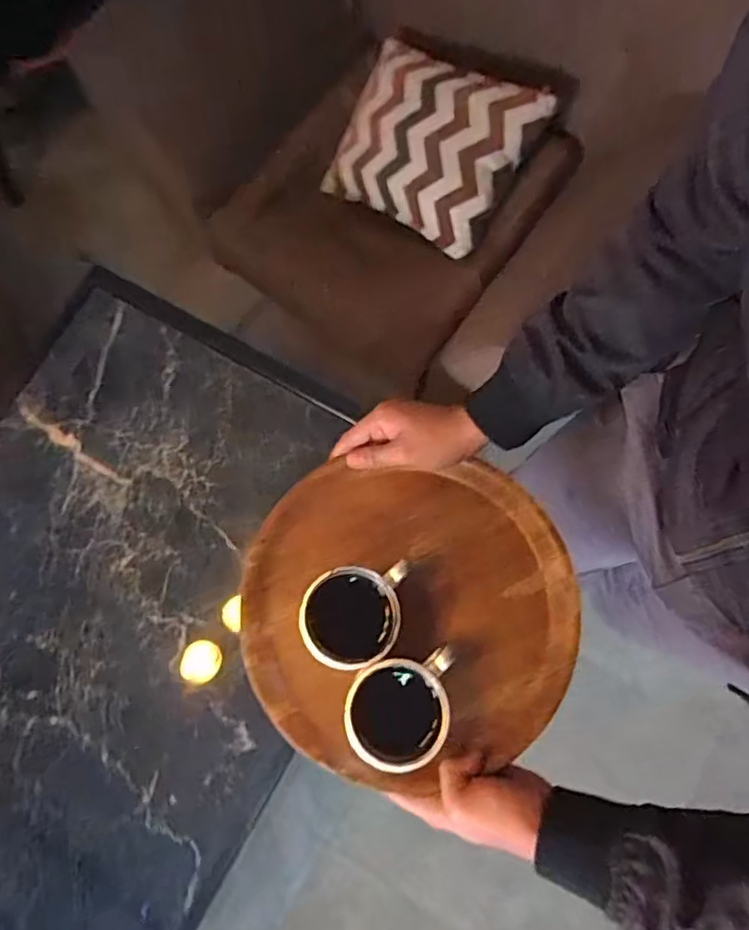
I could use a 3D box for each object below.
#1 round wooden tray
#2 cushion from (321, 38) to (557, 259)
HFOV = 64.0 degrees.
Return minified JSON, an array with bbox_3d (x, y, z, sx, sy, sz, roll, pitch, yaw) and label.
[{"bbox_3d":[0.033,0.131,0.530,0.284,0.044,0.261,0,78,1],"label":"round wooden tray"},{"bbox_3d":[0.088,-0.567,1.057,0.340,0.081,0.318,37,109,18],"label":"cushion"}]

